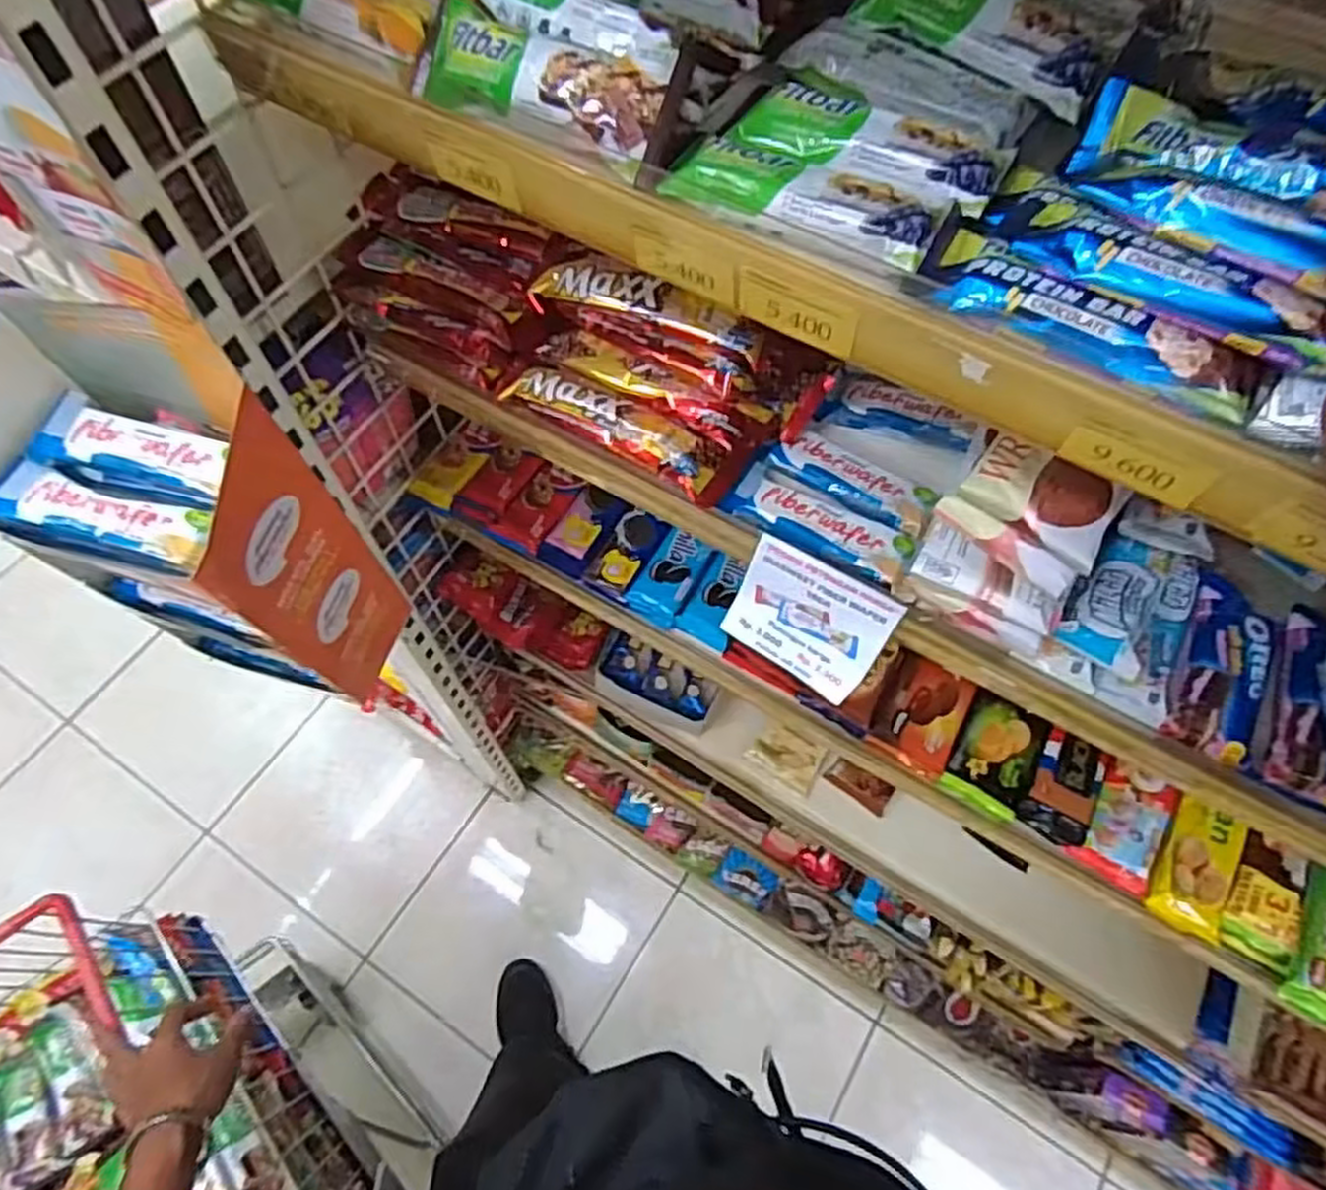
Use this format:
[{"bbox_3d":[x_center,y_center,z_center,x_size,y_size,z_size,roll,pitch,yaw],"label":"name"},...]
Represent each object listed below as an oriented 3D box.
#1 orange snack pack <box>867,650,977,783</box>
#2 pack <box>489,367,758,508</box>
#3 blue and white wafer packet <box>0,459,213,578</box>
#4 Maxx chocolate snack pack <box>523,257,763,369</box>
[{"bbox_3d":[0.212,0.096,0.646,0.066,0.022,0.086,27,65,13],"label":"orange snack pack"},{"bbox_3d":[-0.030,-0.105,0.506,0.167,0.024,0.042,22,64,11],"label":"pack"},{"bbox_3d":[-0.316,-0.043,0.446,0.126,0.028,0.040,13,63,6],"label":"blue and white wafer packet"},{"bbox_3d":[-0.008,-0.179,0.492,0.147,0.028,0.033,17,63,8],"label":"Maxx chocolate snack pack"}]

